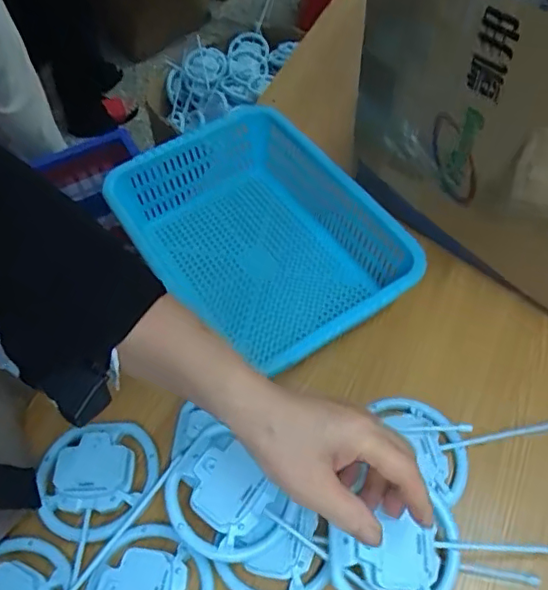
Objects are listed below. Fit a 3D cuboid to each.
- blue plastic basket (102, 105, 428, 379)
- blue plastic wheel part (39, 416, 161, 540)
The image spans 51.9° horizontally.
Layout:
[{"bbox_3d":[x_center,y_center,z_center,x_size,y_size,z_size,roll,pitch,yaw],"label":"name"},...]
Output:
[{"bbox_3d":[-0.010,-0.057,0.581,0.195,0.082,0.291,-33,61,-17],"label":"blue plastic basket"},{"bbox_3d":[-0.149,0.151,0.476,0.100,0.023,0.093,-2,57,3],"label":"blue plastic wheel part"}]

